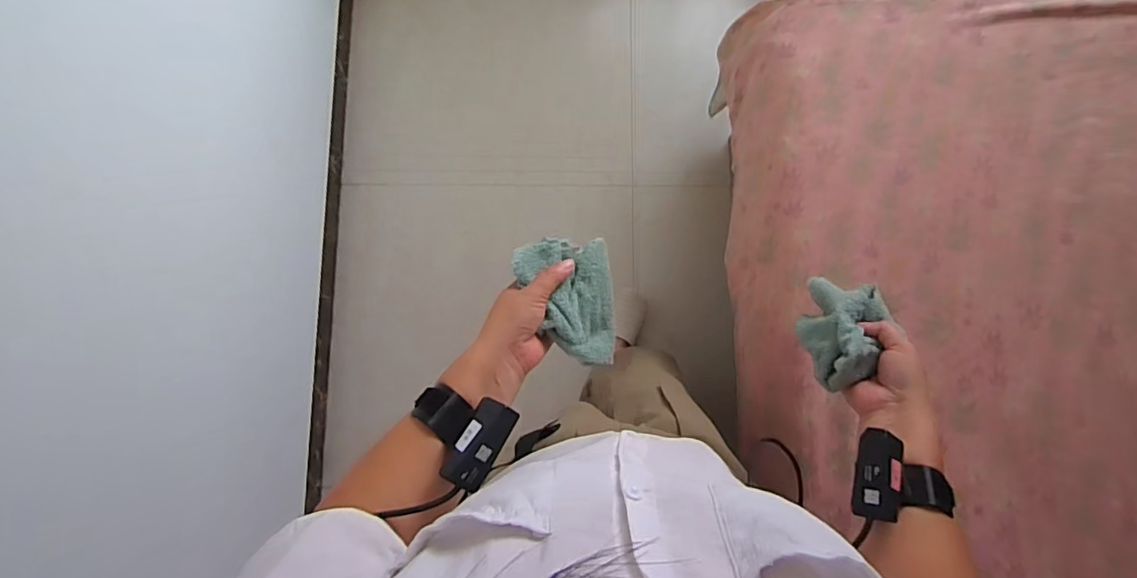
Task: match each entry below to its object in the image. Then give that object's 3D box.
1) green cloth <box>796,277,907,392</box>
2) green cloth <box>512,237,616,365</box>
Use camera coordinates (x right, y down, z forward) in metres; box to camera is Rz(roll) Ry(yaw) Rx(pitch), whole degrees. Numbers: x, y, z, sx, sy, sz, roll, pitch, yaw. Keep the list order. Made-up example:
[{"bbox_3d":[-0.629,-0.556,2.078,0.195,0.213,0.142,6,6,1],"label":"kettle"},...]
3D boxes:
[{"bbox_3d":[0.288,0.045,0.576,0.066,0.074,0.117,23,85,1],"label":"green cloth"},{"bbox_3d":[0.002,0.012,0.532,0.092,0.021,0.126,-6,82,-24],"label":"green cloth"}]

